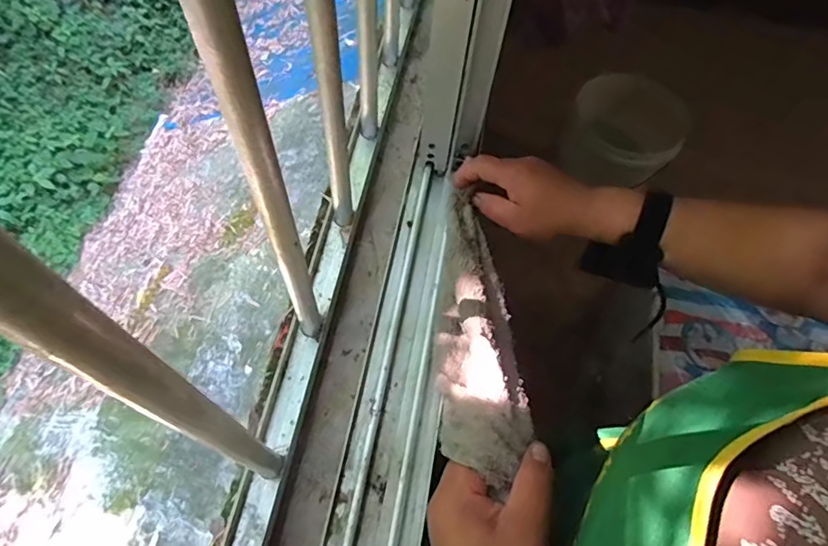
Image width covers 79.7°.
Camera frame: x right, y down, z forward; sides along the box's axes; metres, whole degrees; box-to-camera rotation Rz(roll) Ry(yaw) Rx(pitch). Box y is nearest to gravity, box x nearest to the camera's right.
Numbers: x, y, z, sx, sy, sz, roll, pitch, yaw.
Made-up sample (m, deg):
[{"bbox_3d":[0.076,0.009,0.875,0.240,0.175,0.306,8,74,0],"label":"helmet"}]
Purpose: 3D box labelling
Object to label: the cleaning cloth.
[{"bbox_3d":[0.053,0.039,0.409,0.060,0.055,0.271,4,42,-2],"label":"cleaning cloth"}]

